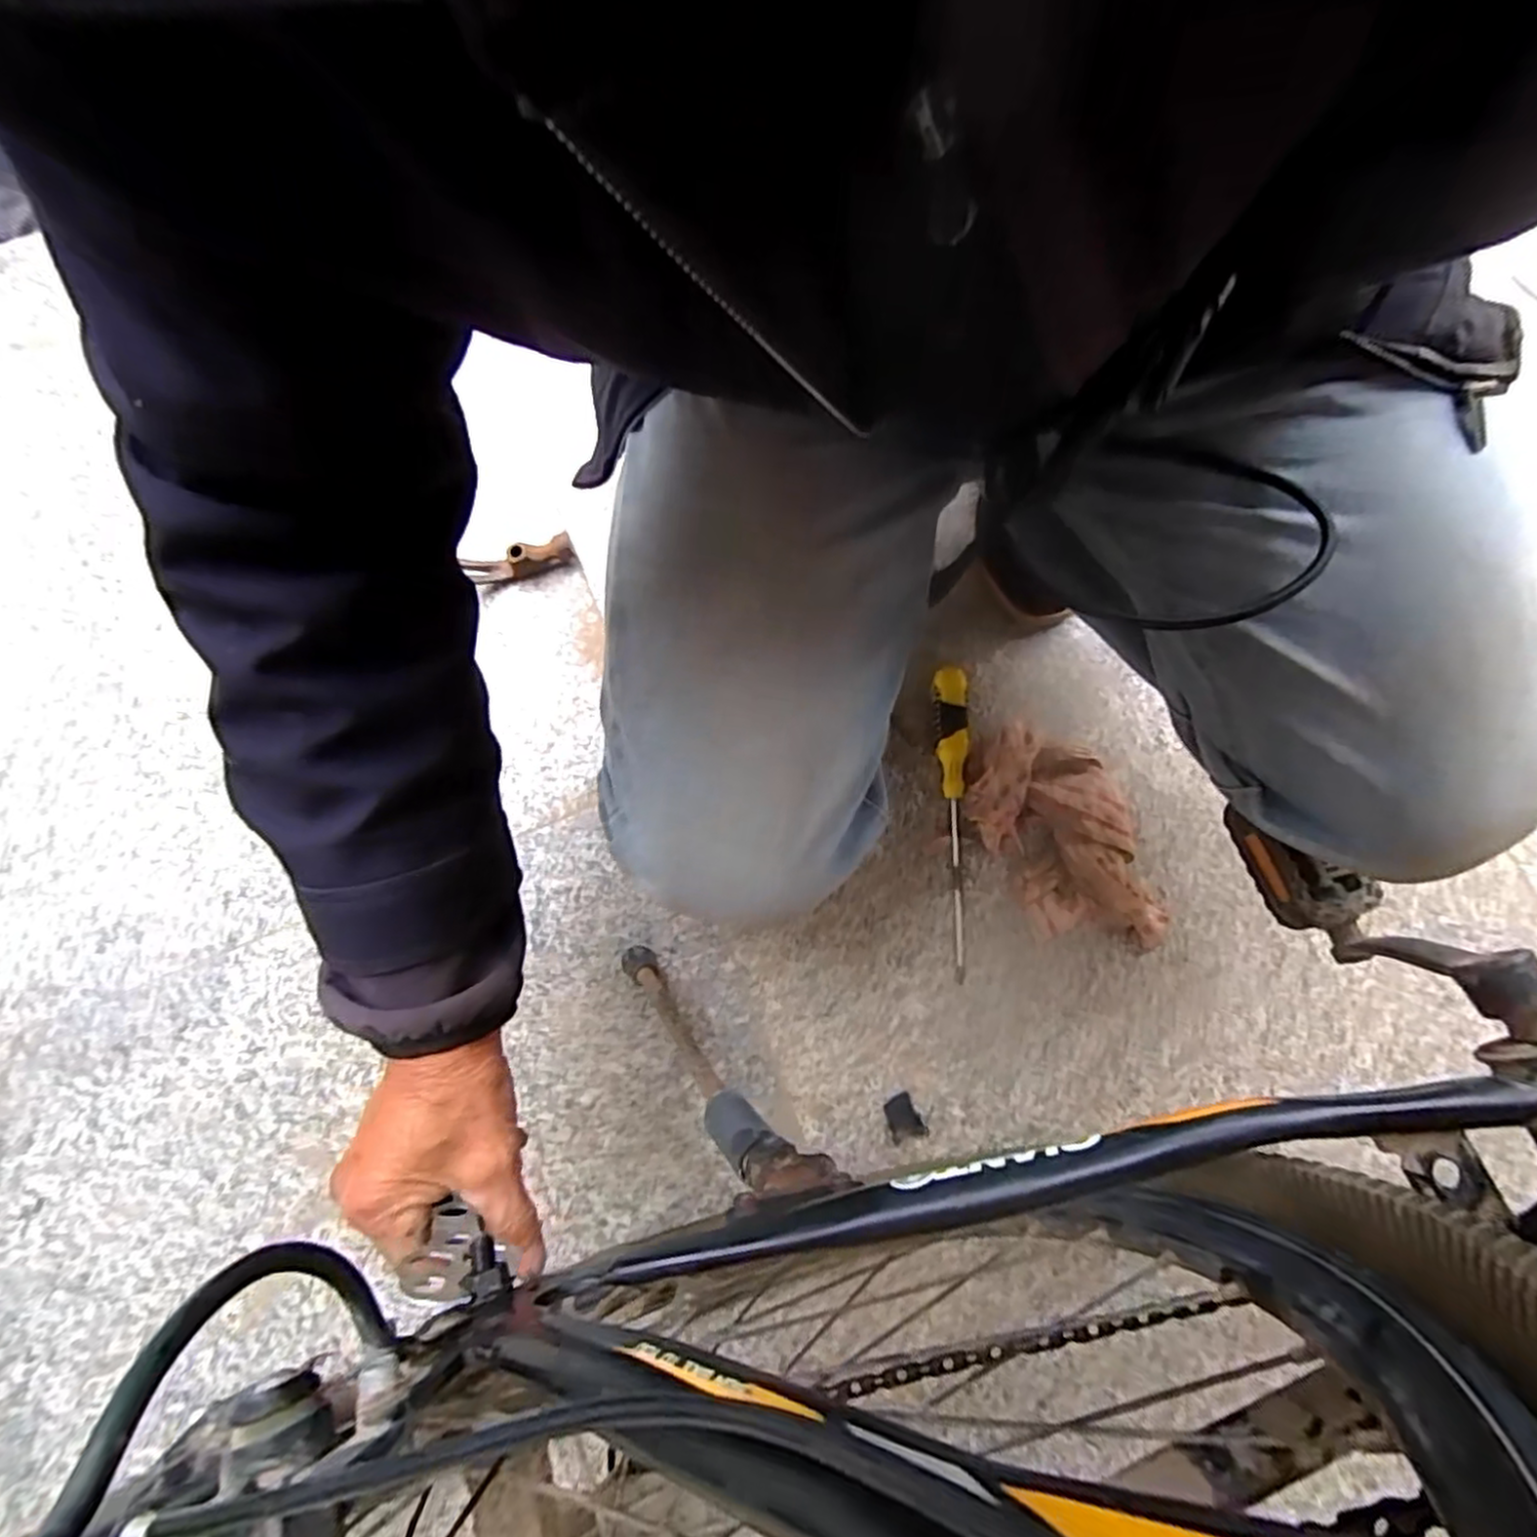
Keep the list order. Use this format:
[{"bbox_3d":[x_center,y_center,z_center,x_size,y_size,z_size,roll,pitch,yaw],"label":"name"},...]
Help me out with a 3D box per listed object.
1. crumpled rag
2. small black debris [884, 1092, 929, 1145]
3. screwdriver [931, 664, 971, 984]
[{"bbox_3d":[0.240,0.057,0.575,0.122,0.040,0.197,-35,78,-9],"label":"crumpled rag"},{"bbox_3d":[0.102,0.263,0.535,0.026,0.004,0.032,-18,76,-5],"label":"small black debris"},{"bbox_3d":[0.151,0.040,0.587,0.029,0.027,0.247,1,82,0],"label":"screwdriver"}]

